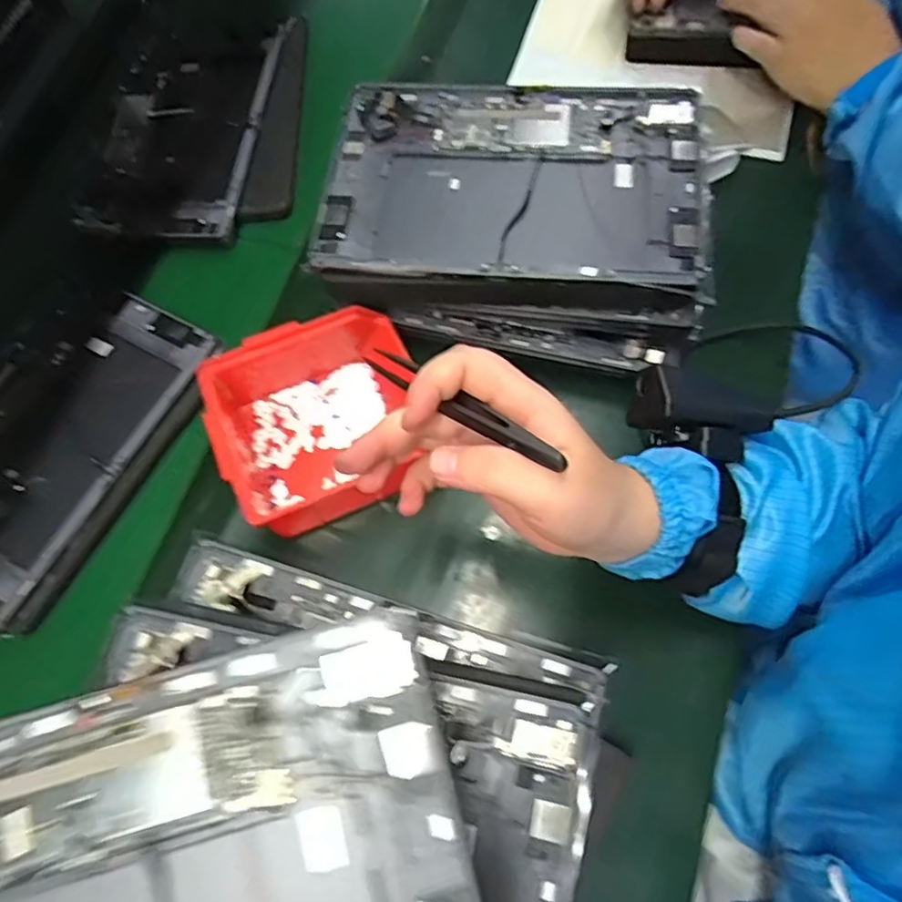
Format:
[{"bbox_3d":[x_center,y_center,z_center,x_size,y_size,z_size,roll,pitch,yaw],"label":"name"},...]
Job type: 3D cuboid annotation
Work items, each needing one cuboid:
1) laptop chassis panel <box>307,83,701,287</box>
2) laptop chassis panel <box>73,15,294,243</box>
[{"bbox_3d":[0.039,-0.188,0.432,0.248,0.024,0.158,7,69,5],"label":"laptop chassis panel"},{"bbox_3d":[-0.242,-0.292,0.566,0.146,0.016,0.232,6,69,9],"label":"laptop chassis panel"}]

